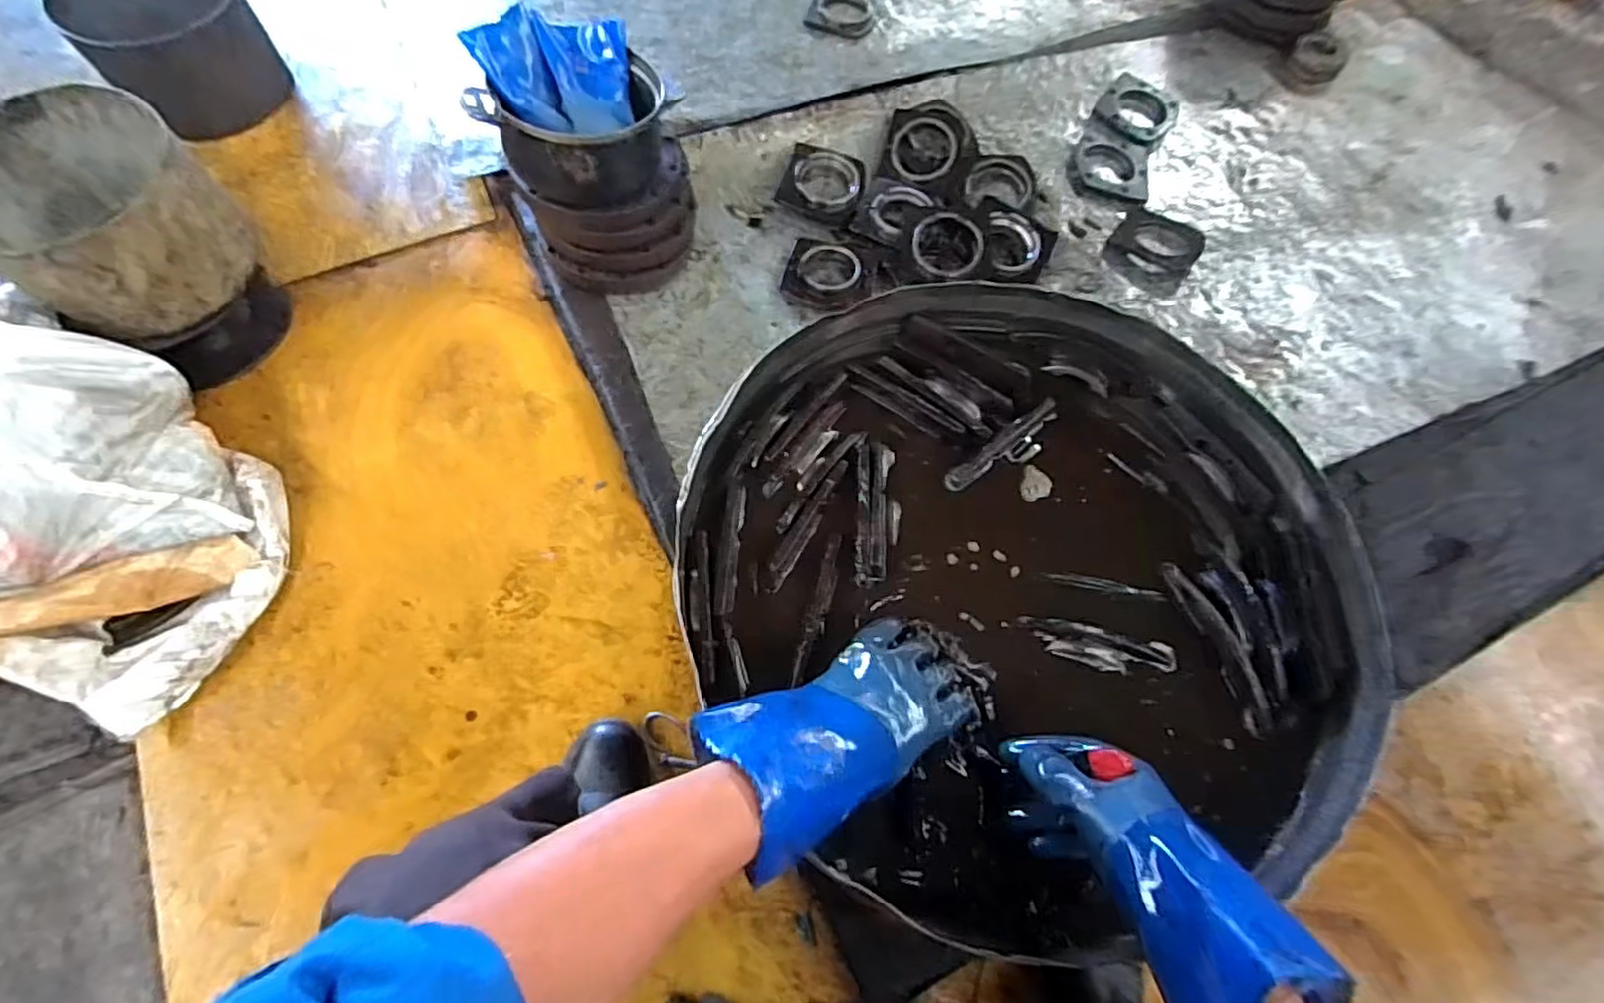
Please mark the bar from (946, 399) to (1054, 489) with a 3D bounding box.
[{"bbox_3d":[0.203,-0.053,0.674,0.136,0.034,0.035,-34,72,-17],"label":"bar"}]

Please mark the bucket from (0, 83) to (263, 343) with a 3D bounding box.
[{"bbox_3d":[-0.955,-0.389,0.955,0.261,0.182,0.276,1,65,-3],"label":"bucket"}]

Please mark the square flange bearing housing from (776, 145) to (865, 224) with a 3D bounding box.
[{"bbox_3d":[0.038,-0.588,1.271,0.152,0.059,0.129,14,66,3],"label":"square flange bearing housing"}]

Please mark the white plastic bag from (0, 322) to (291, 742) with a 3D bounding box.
[{"bbox_3d":[-0.916,0.000,0.831,0.395,0.286,0.435,11,66,2],"label":"white plastic bag"}]

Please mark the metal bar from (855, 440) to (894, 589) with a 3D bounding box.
[{"bbox_3d":[0.066,0.006,0.638,0.033,0.019,0.142,6,66,-1],"label":"metal bar"}]

